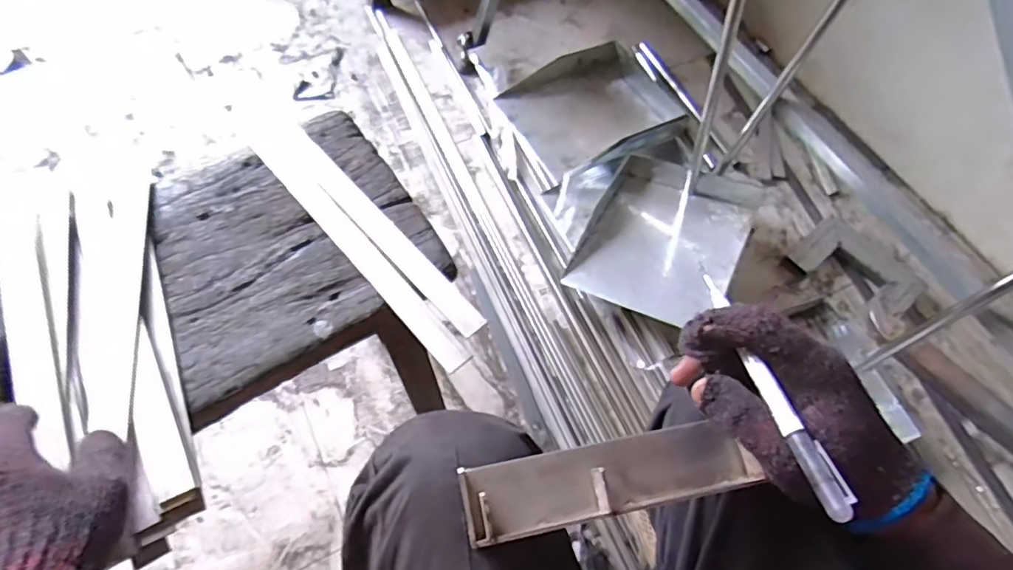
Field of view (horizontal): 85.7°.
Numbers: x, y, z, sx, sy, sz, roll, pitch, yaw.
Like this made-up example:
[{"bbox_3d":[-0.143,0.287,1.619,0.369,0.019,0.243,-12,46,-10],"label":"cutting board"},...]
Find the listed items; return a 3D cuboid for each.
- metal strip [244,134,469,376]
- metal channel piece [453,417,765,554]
[{"bbox_3d":[-0.149,-0.045,0.519,0.026,0.007,0.328,-37,70,-21],"label":"metal strip"},{"bbox_3d":[0.065,0.120,0.344,0.185,0.024,0.044,-7,62,-11],"label":"metal channel piece"}]

